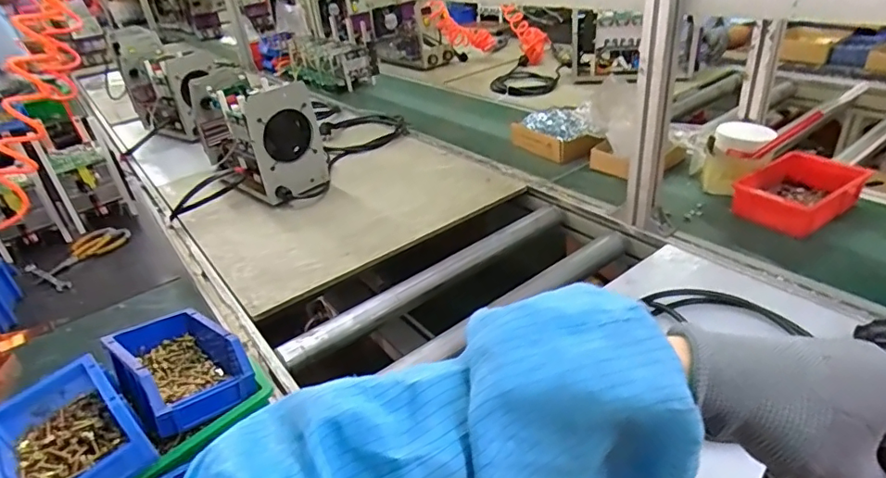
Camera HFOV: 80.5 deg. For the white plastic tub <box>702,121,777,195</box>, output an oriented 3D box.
[{"bbox_3d":[0.538,-0.137,0.961,0.105,0.111,0.113,11,36,28],"label":"white plastic tub"}]

